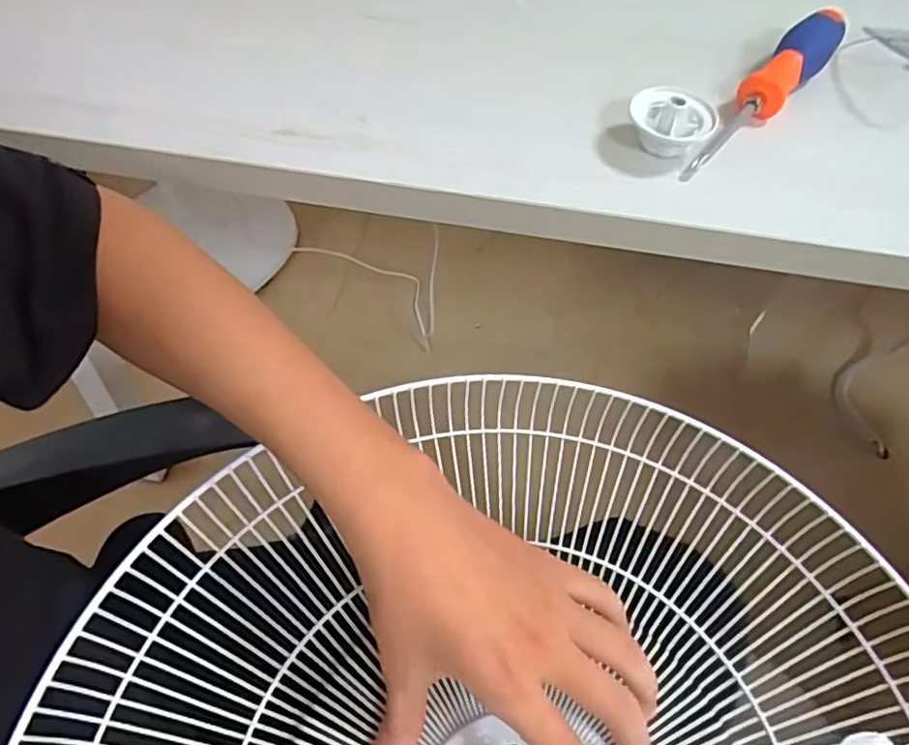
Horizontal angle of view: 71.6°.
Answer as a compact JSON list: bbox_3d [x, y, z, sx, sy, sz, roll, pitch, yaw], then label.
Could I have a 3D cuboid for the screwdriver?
[{"bbox_3d":[0.202,-0.180,0.404,0.032,0.033,0.174,33,62,19],"label":"screwdriver"}]

